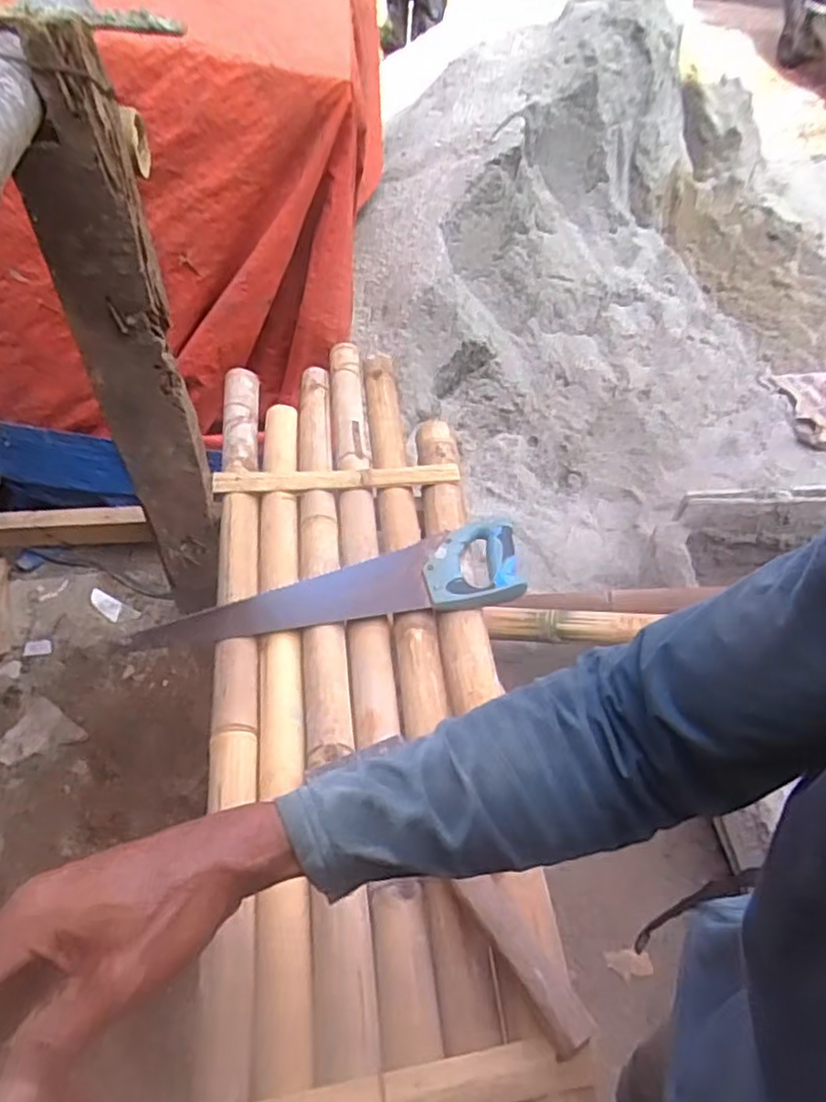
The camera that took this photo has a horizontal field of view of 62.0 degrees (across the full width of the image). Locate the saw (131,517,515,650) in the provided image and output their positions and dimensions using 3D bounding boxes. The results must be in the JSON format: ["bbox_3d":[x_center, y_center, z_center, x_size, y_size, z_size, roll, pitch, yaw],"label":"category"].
[{"bbox_3d":[-0.099,0.031,0.871,0.460,0.044,0.131,-4,50,-7],"label":"saw"}]

